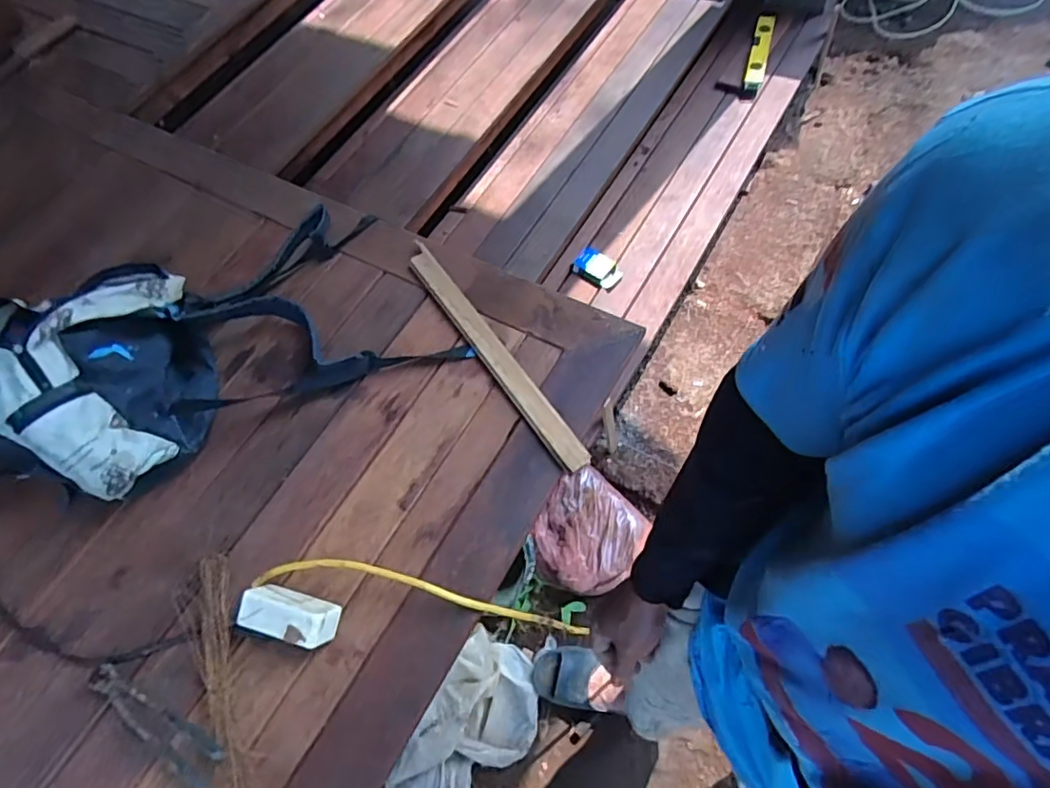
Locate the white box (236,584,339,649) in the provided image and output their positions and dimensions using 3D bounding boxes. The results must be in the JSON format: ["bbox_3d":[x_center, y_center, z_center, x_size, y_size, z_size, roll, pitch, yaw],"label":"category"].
[{"bbox_3d":[-0.283,0.264,0.697,0.109,0.051,0.055,13,67,10],"label":"white box"}]

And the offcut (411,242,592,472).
[{"bbox_3d":[-0.048,-0.069,0.869,0.044,0.024,0.454,-32,67,-12],"label":"offcut"}]

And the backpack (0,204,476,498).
[{"bbox_3d":[-0.482,-0.109,0.826,0.659,0.206,0.373,-26,66,-8],"label":"backpack"}]

